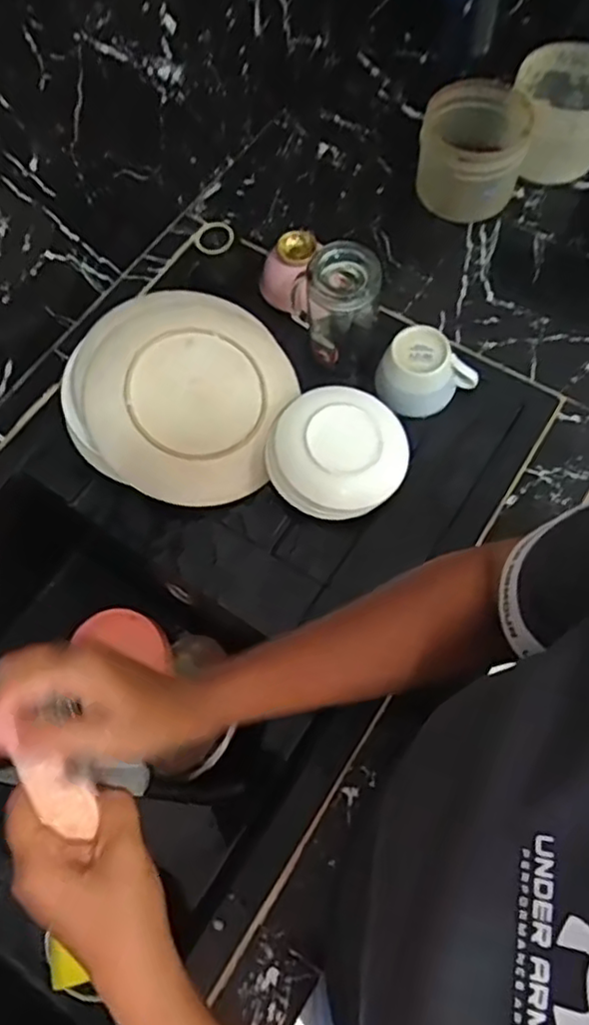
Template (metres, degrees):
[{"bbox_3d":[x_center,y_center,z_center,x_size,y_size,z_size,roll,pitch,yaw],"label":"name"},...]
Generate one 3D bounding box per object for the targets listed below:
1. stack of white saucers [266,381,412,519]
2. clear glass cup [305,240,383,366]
[{"bbox_3d":[0.044,-0.065,0.684,0.141,0.047,0.133,10,68,7],"label":"stack of white saucers"},{"bbox_3d":[0.051,-0.218,0.695,0.071,0.116,0.072,4,67,4],"label":"clear glass cup"}]

